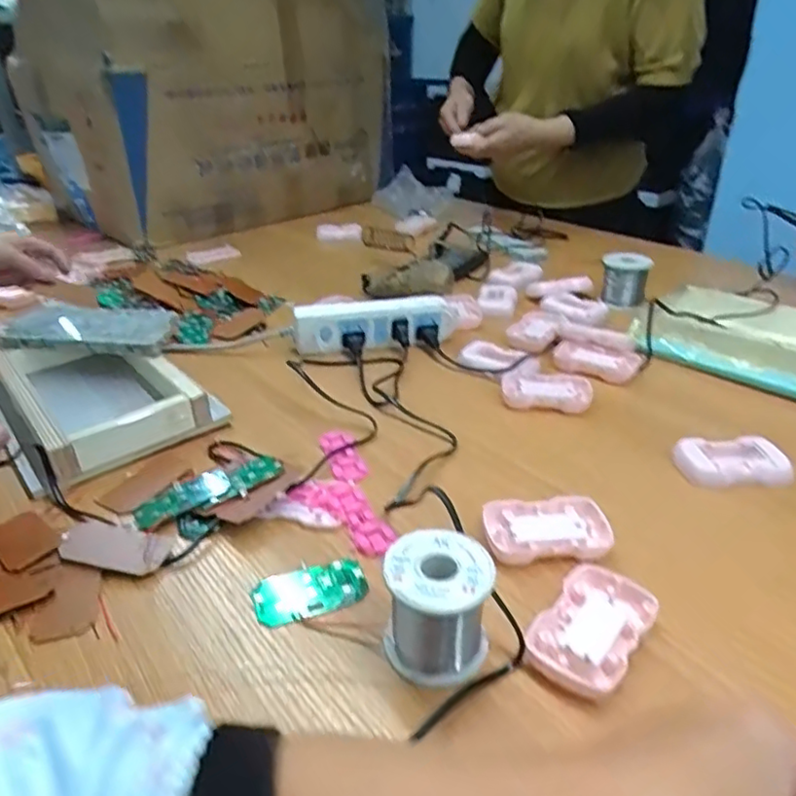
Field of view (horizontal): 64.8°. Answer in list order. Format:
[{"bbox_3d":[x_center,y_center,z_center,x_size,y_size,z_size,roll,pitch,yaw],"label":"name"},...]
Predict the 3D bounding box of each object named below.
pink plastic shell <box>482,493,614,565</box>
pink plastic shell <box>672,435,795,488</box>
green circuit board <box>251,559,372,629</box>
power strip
[{"bbox_3d":[0.111,0.096,0.460,0.089,0.015,0.058,-4,30,-5],"label":"pink plastic shell"},{"bbox_3d":[0.283,0.055,0.530,0.090,0.016,0.054,-2,30,-2],"label":"pink plastic shell"},{"bbox_3d":[-0.058,0.127,0.417,0.074,0.008,0.037,-12,32,-18],"label":"green circuit board"},{"bbox_3d":[-0.027,-0.091,0.755,0.194,0.046,0.041,-8,31,-12],"label":"power strip"}]

